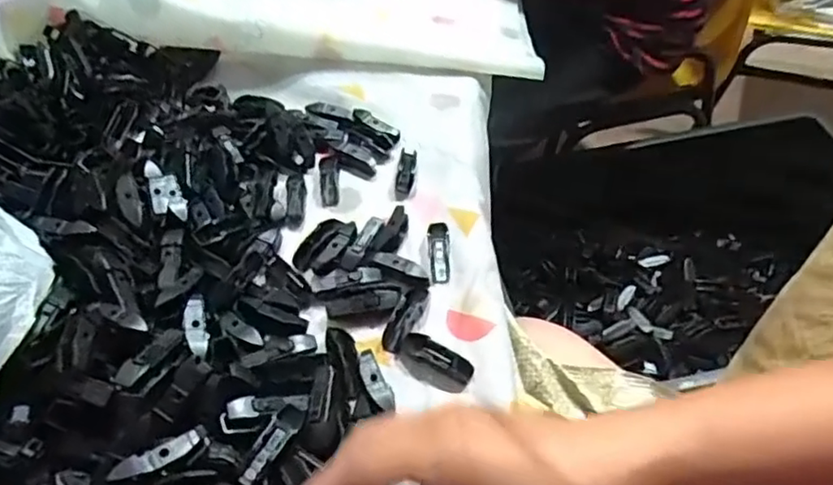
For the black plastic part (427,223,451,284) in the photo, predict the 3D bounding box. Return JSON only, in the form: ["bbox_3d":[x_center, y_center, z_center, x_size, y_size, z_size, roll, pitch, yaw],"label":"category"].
[{"bbox_3d":[0.017,0.006,0.503,0.018,0.009,0.059,-2,50,2],"label":"black plastic part"}]

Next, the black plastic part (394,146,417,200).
[{"bbox_3d":[-0.009,-0.063,0.567,0.016,0.012,0.056,4,50,7],"label":"black plastic part"}]

